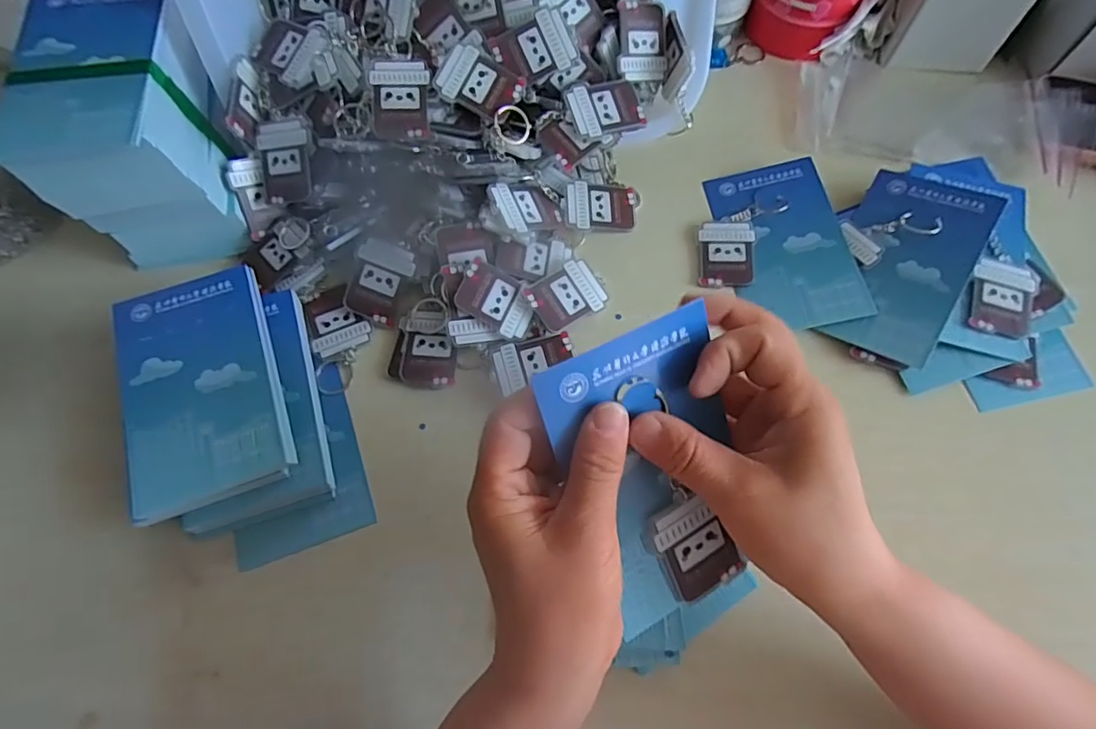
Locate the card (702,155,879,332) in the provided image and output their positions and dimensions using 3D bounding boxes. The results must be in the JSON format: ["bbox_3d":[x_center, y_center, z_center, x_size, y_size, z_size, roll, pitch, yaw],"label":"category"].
[{"bbox_3d":[0.165,-0.086,0.398,0.078,0.005,0.134,-11,65,7],"label":"card"}]

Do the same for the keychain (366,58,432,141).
[{"bbox_3d":[-0.096,-0.174,0.370,0.038,0.004,0.056,-7,87,-4],"label":"keychain"}]

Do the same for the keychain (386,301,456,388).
[{"bbox_3d":[-0.080,-0.014,0.371,0.044,0.010,0.059,5,66,2],"label":"keychain"}]

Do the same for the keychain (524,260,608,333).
[{"bbox_3d":[0.013,-0.046,0.378,0.051,0.004,0.037,-28,86,-21],"label":"keychain"}]

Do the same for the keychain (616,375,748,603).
[{"bbox_3d":[0.055,0.055,0.247,0.037,0.004,0.113,-26,108,-11],"label":"keychain"}]

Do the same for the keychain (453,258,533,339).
[{"bbox_3d":[-0.033,-0.043,0.368,0.050,0.004,0.035,32,74,-11],"label":"keychain"}]

